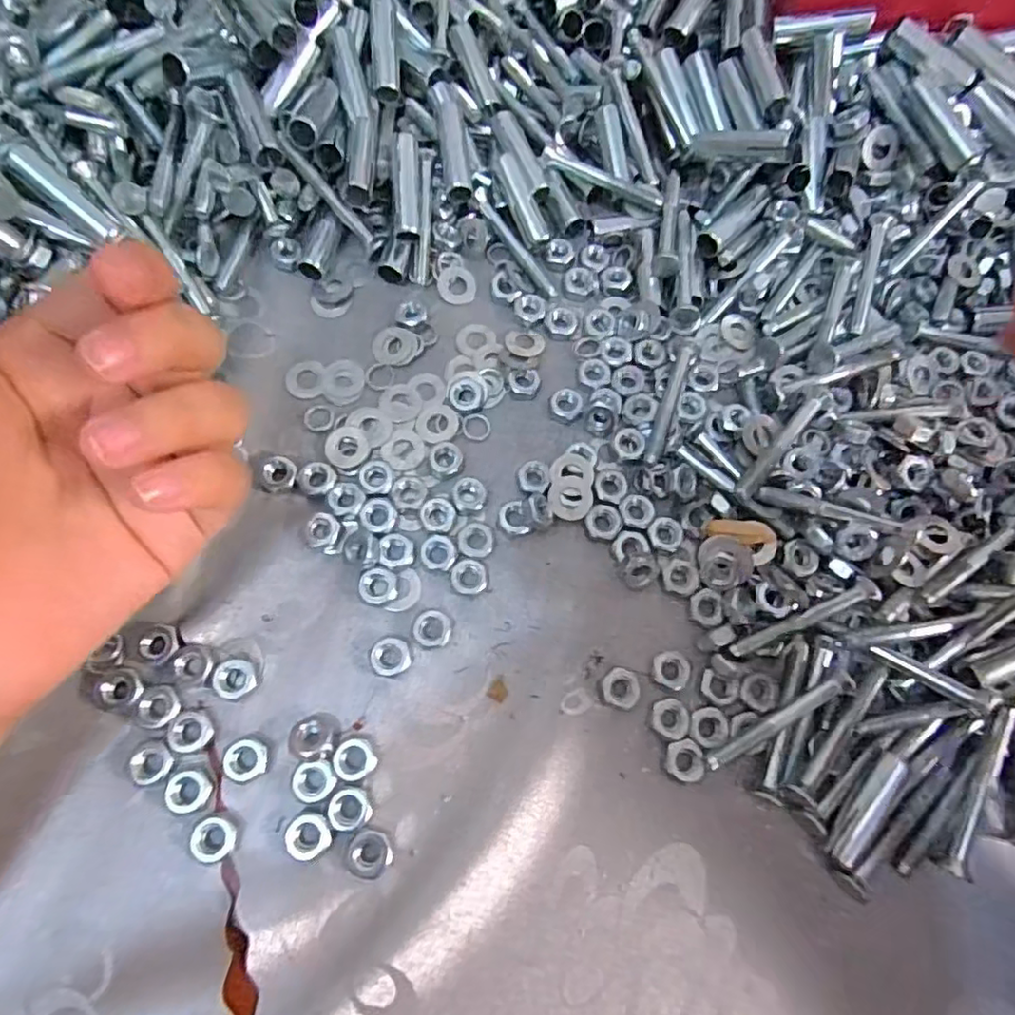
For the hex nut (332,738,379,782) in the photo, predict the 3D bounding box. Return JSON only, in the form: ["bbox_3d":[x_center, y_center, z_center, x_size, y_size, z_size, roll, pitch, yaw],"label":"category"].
[{"bbox_3d":[-0.049,0.081,0.199,0.013,0.006,0.012,-29,76,-14],"label":"hex nut"}]

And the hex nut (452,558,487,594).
[{"bbox_3d":[-0.014,0.025,0.222,0.013,0.004,0.012,9,70,-2],"label":"hex nut"}]

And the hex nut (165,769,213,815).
[{"bbox_3d":[-0.099,0.088,0.193,0.013,0.004,0.013,-8,72,-8],"label":"hex nut"}]

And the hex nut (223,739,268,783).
[{"bbox_3d":[-0.083,0.080,0.197,0.012,0.005,0.013,-1,71,-6],"label":"hex nut"}]

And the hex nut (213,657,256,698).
[{"bbox_3d":[-0.090,0.056,0.204,0.012,0.007,0.013,-38,78,-16],"label":"hex nut"}]

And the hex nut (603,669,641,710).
[{"bbox_3d":[0.039,0.062,0.212,0.012,0.004,0.012,16,70,0],"label":"hex nut"}]

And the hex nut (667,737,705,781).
[{"bbox_3d":[0.059,0.084,0.207,0.012,0.004,0.013,-10,72,-9],"label":"hex nut"}]

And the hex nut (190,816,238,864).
[{"bbox_3d":[-0.089,0.101,0.189,0.012,0.004,0.012,1,71,-5],"label":"hex nut"}]

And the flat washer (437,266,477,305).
[{"bbox_3d":[-0.021,-0.094,0.263,0.016,0.004,0.017,-3,71,-6],"label":"flat washer"}]

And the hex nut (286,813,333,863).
[{"bbox_3d":[-0.061,0.101,0.190,0.013,0.004,0.013,-33,77,-15],"label":"hex nut"}]

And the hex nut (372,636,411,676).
[{"bbox_3d":[-0.039,0.051,0.211,0.012,0.006,0.013,-15,73,-10],"label":"hex nut"}]

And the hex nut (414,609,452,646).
[{"bbox_3d":[-0.026,0.042,0.215,0.012,0.007,0.012,8,70,-3],"label":"hex nut"}]

